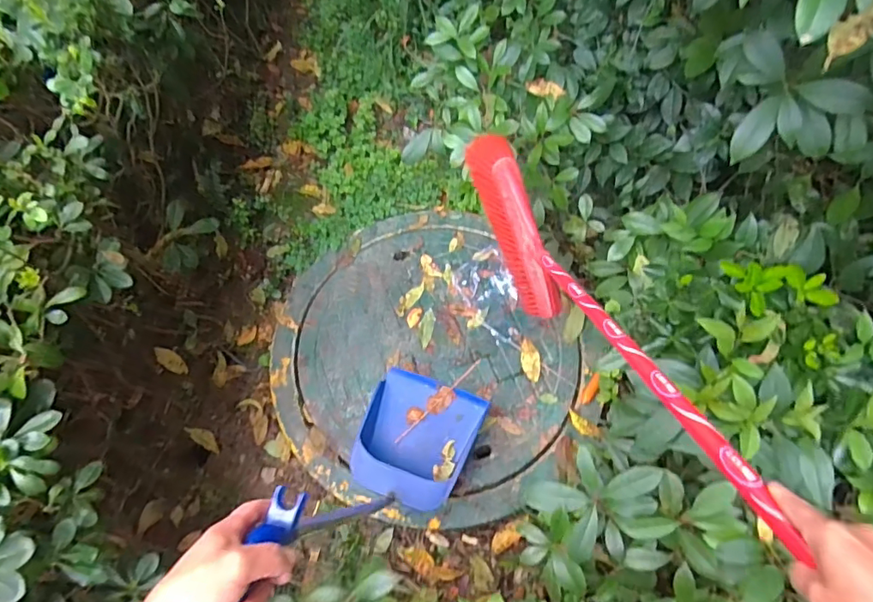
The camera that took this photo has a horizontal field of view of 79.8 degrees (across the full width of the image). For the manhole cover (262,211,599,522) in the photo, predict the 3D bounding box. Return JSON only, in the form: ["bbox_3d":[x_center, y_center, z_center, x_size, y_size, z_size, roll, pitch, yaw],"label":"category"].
[{"bbox_3d":[-0.032,0.135,1.321,0.733,0.071,0.779,-40,68,-15],"label":"manhole cover"}]

